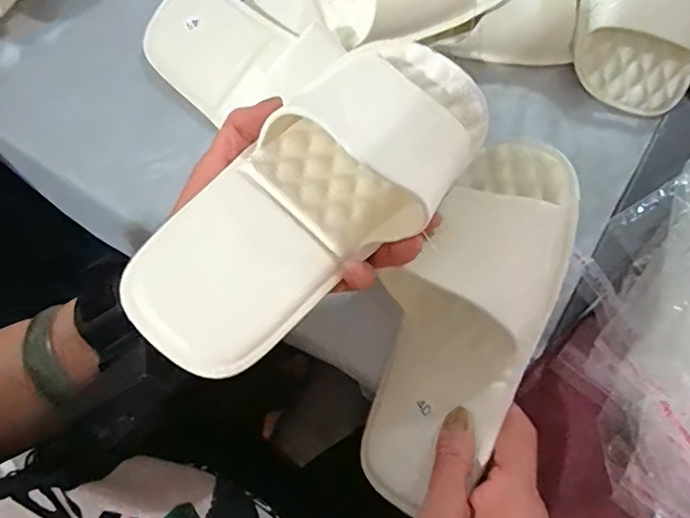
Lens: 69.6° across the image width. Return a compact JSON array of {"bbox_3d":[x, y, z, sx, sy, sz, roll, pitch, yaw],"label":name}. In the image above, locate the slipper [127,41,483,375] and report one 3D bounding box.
[{"bbox_3d":[-0.007,-0.040,0.268,0.092,0.047,0.233,42,72,11],"label":"slipper"}]

